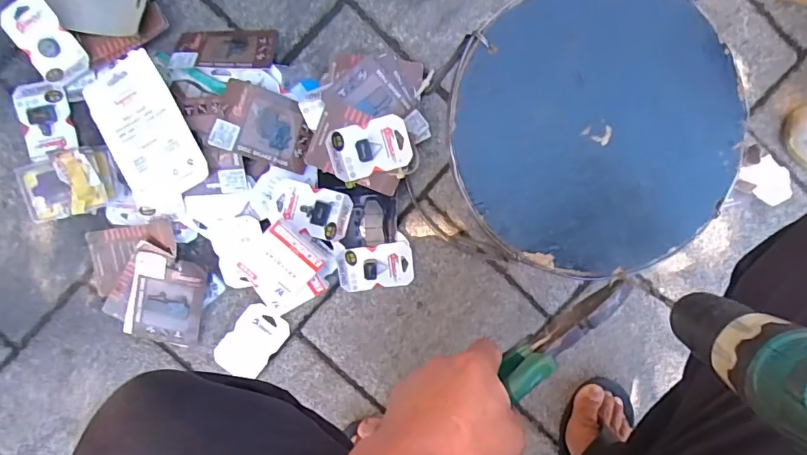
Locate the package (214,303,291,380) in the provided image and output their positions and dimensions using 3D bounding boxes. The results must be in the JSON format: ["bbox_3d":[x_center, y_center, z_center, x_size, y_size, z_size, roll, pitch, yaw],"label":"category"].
[{"bbox_3d":[-0.200,0.152,0.650,0.065,0.010,0.097,38,91,-5],"label":"package"}]

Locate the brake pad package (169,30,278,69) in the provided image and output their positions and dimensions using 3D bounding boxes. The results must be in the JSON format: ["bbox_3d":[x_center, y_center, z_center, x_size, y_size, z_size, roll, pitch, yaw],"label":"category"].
[{"bbox_3d":[-0.222,-0.221,0.606,0.120,0.009,0.078,-1,51,-5],"label":"brake pad package"}]

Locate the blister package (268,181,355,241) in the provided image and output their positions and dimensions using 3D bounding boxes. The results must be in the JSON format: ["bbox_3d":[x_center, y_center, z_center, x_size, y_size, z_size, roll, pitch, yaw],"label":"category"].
[{"bbox_3d":[-0.118,-0.023,0.619,0.098,0.018,0.059,19,93,-5],"label":"blister package"}]

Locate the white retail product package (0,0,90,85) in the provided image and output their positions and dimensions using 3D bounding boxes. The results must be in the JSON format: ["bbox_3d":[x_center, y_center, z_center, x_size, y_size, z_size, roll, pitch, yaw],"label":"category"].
[{"bbox_3d":[-0.436,-0.228,0.595,0.061,0.005,0.099,-27,115,5],"label":"white retail product package"}]

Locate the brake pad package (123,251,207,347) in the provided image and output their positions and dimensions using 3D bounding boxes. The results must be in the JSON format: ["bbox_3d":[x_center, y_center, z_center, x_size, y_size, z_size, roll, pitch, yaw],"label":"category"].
[{"bbox_3d":[-0.306,0.094,0.631,0.091,0.012,0.117,12,104,-8],"label":"brake pad package"}]

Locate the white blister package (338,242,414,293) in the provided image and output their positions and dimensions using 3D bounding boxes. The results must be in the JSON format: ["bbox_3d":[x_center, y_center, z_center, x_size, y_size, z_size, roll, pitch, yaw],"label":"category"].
[{"bbox_3d":[-0.036,0.054,0.649,0.097,0.008,0.062,-7,111,-4],"label":"white blister package"}]

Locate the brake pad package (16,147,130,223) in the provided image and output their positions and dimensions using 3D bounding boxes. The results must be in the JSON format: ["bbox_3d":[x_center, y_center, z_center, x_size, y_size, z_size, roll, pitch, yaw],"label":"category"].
[{"bbox_3d":[-0.419,-0.054,0.613,0.121,0.034,0.080,-16,95,-2],"label":"brake pad package"}]

